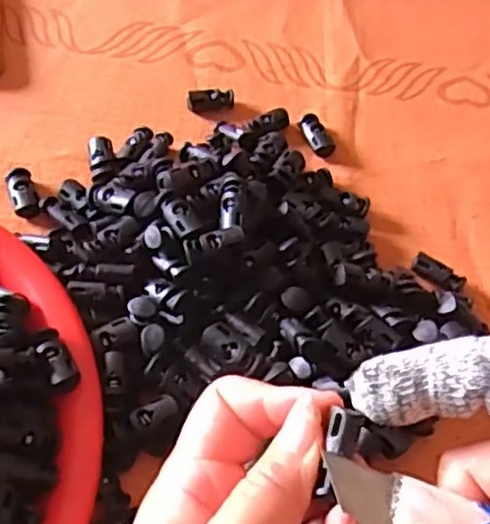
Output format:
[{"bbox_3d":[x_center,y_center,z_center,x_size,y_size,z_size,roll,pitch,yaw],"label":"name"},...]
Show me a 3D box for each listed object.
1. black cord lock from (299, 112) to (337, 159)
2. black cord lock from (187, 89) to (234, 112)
[{"bbox_3d":[0.042,-0.073,0.403,0.014,0.008,0.028,-19,60,-17],"label":"black cord lock"},{"bbox_3d":[-0.020,-0.094,0.411,0.028,0.011,0.011,-12,58,-13],"label":"black cord lock"}]

